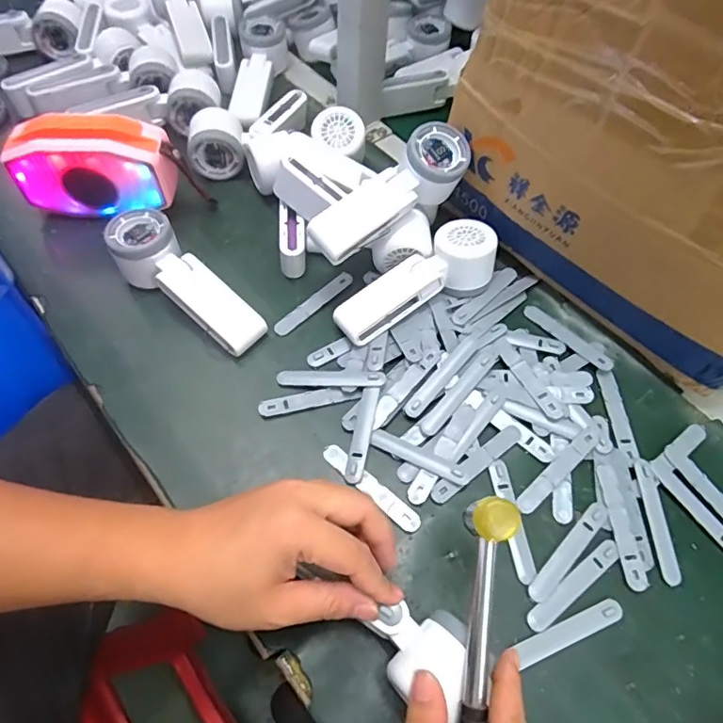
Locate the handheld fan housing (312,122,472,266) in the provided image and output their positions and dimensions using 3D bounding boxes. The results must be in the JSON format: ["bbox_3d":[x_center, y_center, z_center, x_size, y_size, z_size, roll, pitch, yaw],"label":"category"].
[{"bbox_3d":[0.031,-0.148,0.484,0.171,0.058,0.047,-39,68,-10],"label":"handheld fan housing"}]

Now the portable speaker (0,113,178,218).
[{"bbox_3d":[-0.261,-0.188,0.518,0.149,0.093,0.060,-4,59,-6],"label":"portable speaker"}]

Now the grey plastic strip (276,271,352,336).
[{"bbox_3d":[-0.046,-0.057,0.506,0.014,0.006,0.096,41,65,19],"label":"grey plastic strip"}]

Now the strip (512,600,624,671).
[{"bbox_3d":[0.149,0.193,0.374,0.086,0.004,0.015,-18,62,-14],"label":"strip"}]

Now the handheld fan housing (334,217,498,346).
[{"bbox_3d":[0.052,-0.072,0.499,0.166,0.050,0.059,-30,60,-4],"label":"handheld fan housing"}]

